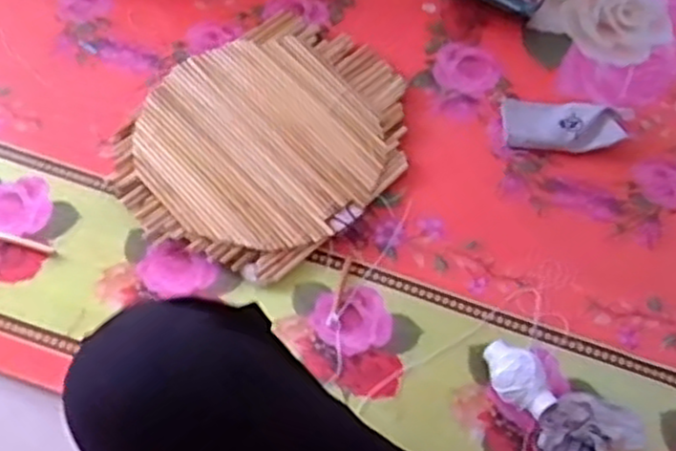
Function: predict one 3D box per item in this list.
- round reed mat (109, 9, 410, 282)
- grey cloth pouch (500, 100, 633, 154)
[{"bbox_3d":[-0.100,-0.123,1.065,0.409,0.031,0.339,-38,71,-18],"label":"round reed mat"},{"bbox_3d":[0.331,-0.143,1.115,0.179,0.027,0.079,7,60,0],"label":"grey cloth pouch"}]

